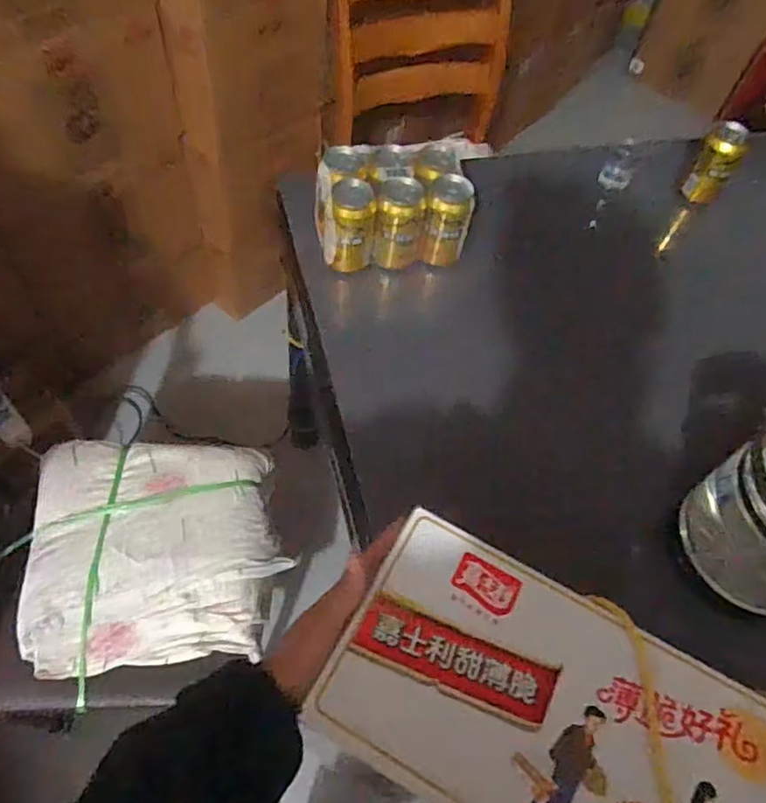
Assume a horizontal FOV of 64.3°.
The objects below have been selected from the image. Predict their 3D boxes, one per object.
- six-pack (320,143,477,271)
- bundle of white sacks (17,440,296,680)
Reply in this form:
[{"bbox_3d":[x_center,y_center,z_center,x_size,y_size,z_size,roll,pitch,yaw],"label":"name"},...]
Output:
[{"bbox_3d":[0.011,-0.261,0.831,0.197,0.118,0.115,-7,62,-7],"label":"six-pack"},{"bbox_3d":[-0.350,0.223,0.954,0.368,0.072,0.357,-4,62,-5],"label":"bundle of white sacks"}]

